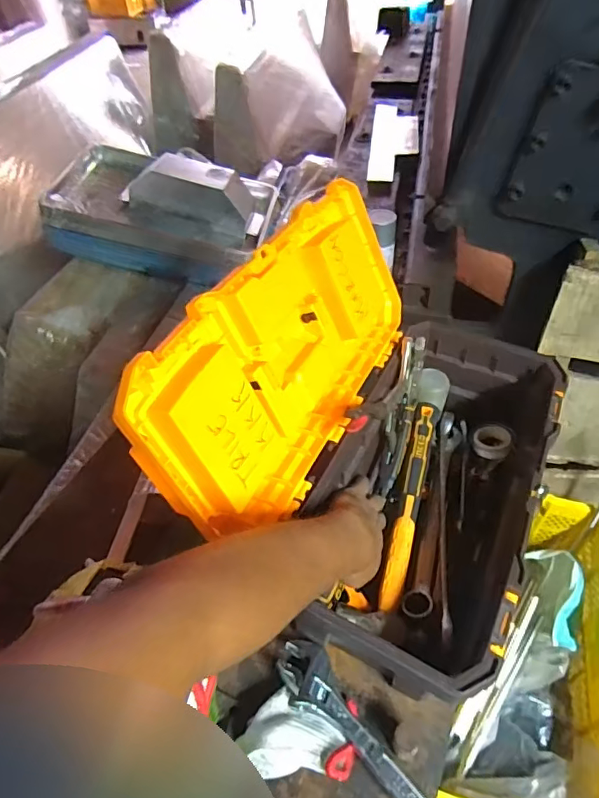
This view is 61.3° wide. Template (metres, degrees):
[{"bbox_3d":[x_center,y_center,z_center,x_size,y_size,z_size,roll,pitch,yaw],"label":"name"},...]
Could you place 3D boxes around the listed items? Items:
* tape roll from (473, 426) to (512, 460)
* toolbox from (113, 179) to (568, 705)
[{"bbox_3d":[0.269,0.061,0.710,0.047,0.023,0.042,10,49,13],"label":"tape roll"},{"bbox_3d":[0.097,0.016,0.554,0.321,0.319,0.418,20,52,21],"label":"toolbox"}]

